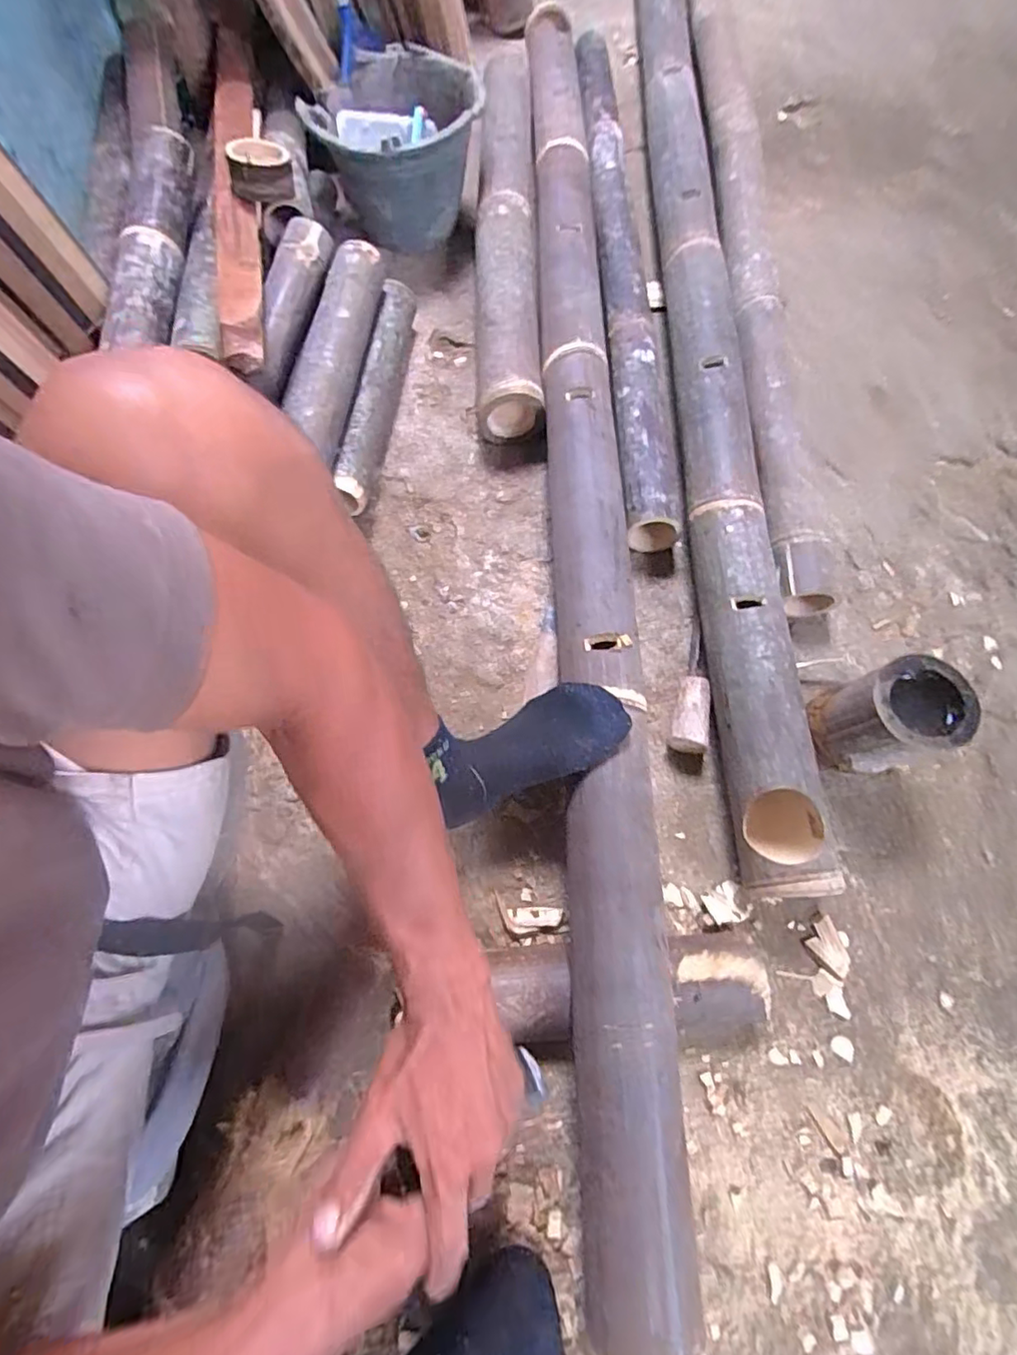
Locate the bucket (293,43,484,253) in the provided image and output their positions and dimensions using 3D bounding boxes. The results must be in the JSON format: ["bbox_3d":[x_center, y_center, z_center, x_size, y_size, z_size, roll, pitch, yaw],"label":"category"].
[{"bbox_3d":[-0.168,-0.799,0.914,0.236,0.188,0.235,-1,70,2],"label":"bucket"}]

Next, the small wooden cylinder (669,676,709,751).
[{"bbox_3d":[0.205,0.043,0.665,0.043,0.043,0.082,11,71,6],"label":"small wooden cylinder"}]

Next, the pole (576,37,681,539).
[{"bbox_3d":[0.163,-0.647,0.896,0.069,0.071,1.000,-2,70,1],"label":"pole"}]

